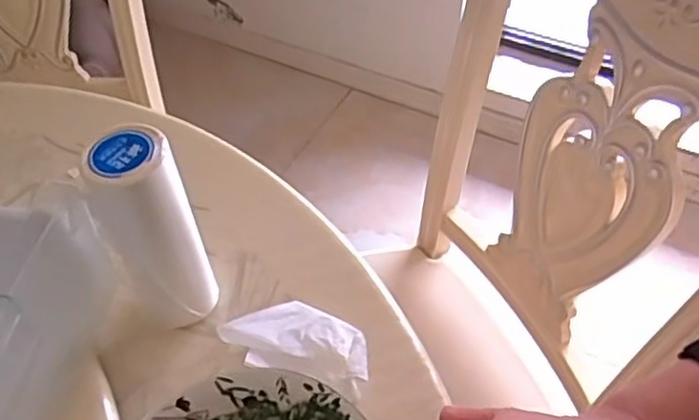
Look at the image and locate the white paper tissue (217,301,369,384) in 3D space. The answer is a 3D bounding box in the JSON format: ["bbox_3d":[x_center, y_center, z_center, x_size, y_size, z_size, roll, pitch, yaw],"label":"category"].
[{"bbox_3d":[-0.046,0.116,0.603,0.129,0.021,0.069,8,51,9],"label":"white paper tissue"}]

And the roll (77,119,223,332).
[{"bbox_3d":[-0.164,0.023,0.569,0.071,0.195,0.060,-19,52,-14],"label":"roll"}]

